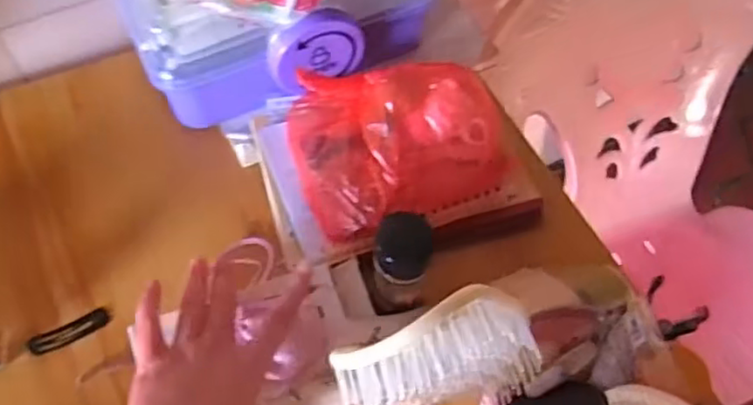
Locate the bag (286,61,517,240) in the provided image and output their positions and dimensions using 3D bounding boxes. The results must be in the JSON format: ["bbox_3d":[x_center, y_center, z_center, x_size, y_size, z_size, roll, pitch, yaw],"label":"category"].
[{"bbox_3d":[0.017,-0.056,0.516,0.161,0.069,0.118,-20,62,-13],"label":"bag"}]

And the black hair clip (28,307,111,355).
[{"bbox_3d":[-0.229,0.096,0.498,0.058,0.010,0.017,-26,63,-16],"label":"black hair clip"}]

